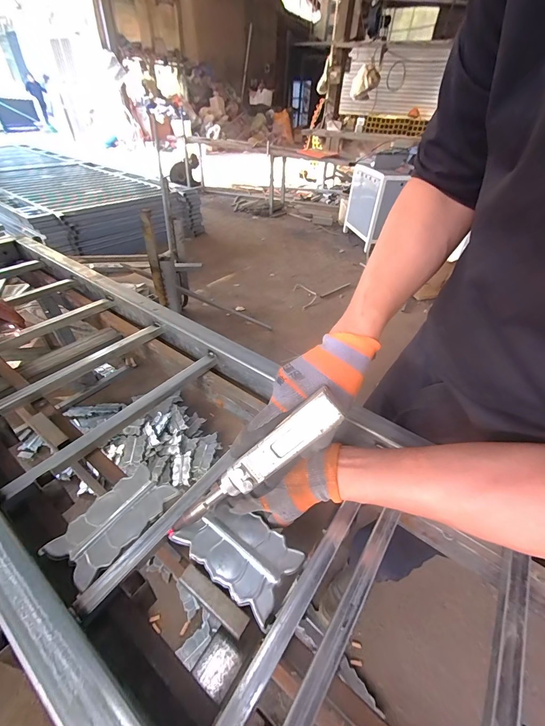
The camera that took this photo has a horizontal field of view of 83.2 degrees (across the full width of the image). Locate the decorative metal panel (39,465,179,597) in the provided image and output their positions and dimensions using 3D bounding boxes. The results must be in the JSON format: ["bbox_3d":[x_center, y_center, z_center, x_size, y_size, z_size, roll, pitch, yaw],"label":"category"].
[{"bbox_3d":[-0.188,0.186,0.369,0.074,0.009,0.127,25,45,24],"label":"decorative metal panel"}]

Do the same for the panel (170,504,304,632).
[{"bbox_3d":[-0.038,0.207,0.346,0.126,0.011,0.074,29,47,25],"label":"panel"}]

